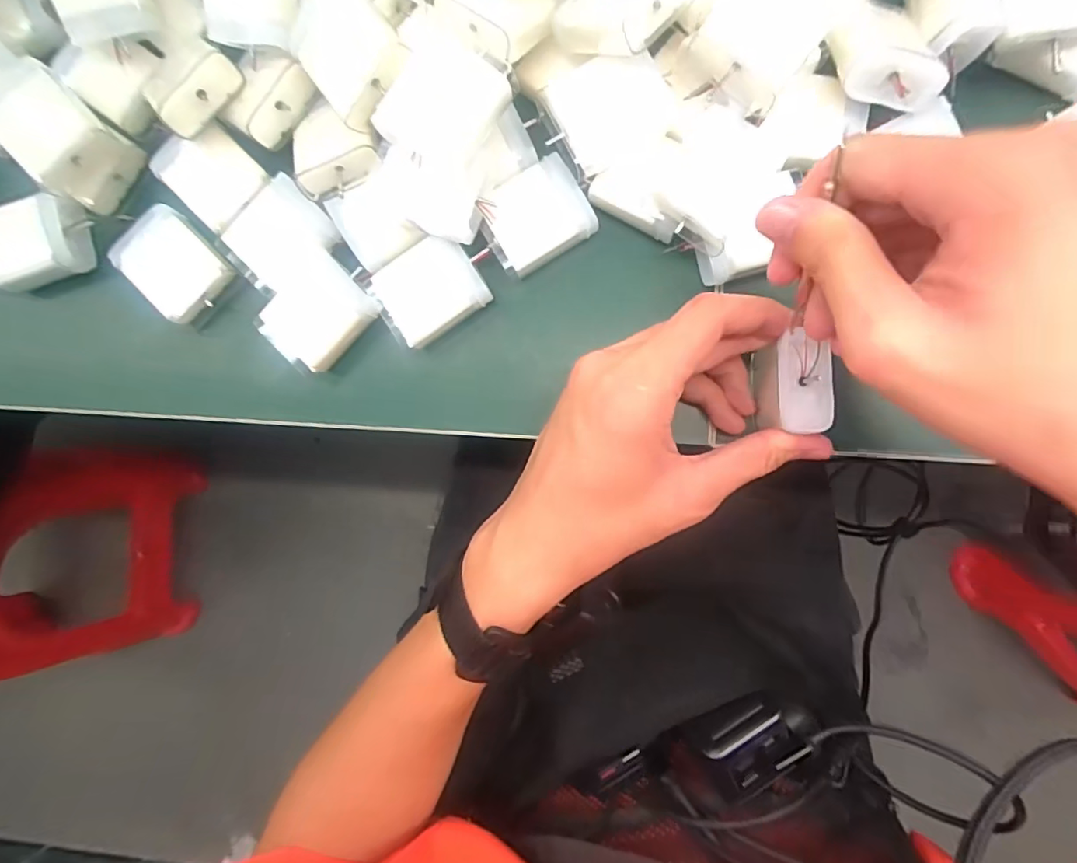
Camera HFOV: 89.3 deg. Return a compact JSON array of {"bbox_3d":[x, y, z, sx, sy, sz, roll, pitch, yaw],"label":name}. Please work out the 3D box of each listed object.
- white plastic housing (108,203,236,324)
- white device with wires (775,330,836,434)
[{"bbox_3d":[-0.189,-0.086,0.282,0.049,0.017,0.042,43,92,6],"label":"white plastic housing"},{"bbox_3d":[0.108,-0.020,0.221,0.020,0.005,0.039,-1,94,23],"label":"white device with wires"}]

